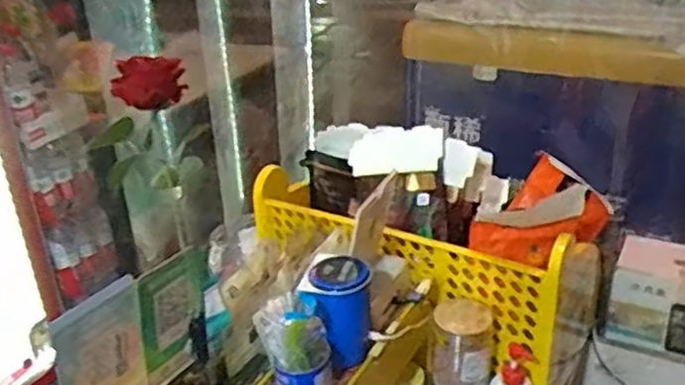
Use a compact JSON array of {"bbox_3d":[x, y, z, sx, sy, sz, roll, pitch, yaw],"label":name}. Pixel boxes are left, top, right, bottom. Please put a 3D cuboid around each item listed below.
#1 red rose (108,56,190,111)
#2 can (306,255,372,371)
[{"bbox_3d":[-0.179,-0.100,0.653,0.065,0.050,0.048,-10,28,-14],"label":"red rose"},{"bbox_3d":[-0.005,0.143,0.841,0.075,0.112,0.074,-3,27,1],"label":"can"}]

